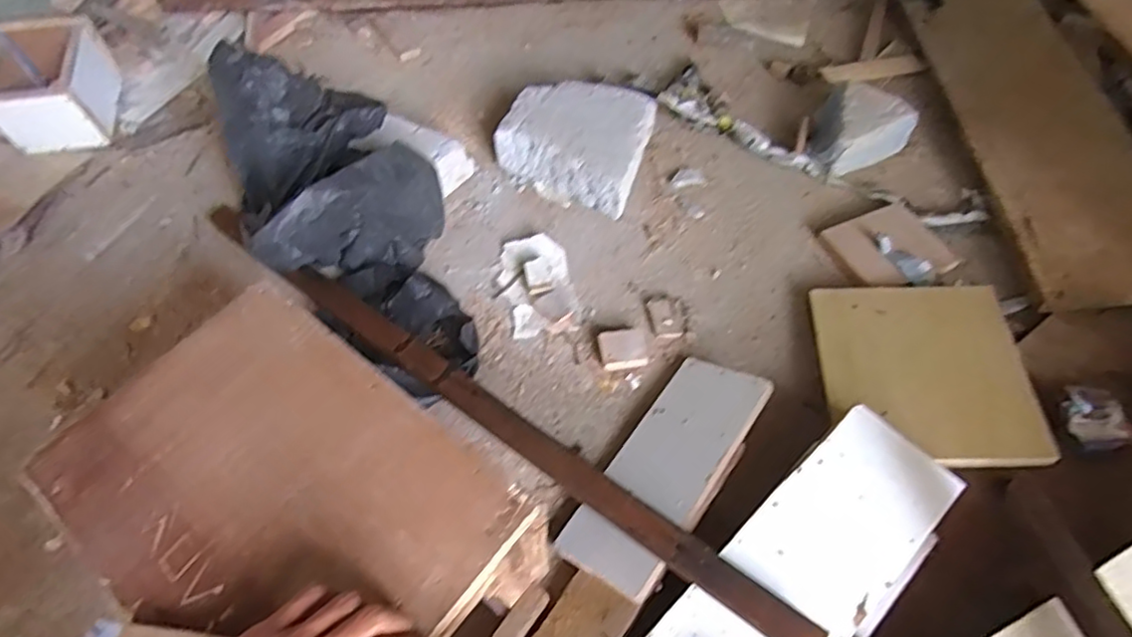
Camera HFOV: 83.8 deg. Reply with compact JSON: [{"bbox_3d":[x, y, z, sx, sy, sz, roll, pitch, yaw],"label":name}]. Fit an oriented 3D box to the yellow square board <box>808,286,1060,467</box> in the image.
[{"bbox_3d":[0.380,0.052,0.678,0.195,0.015,0.225,-3,51,14],"label":"yellow square board"}]

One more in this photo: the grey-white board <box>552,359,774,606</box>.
[{"bbox_3d":[0.104,0.151,0.643,0.106,0.015,0.258,18,58,40],"label":"grey-white board"}]

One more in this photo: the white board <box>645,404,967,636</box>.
[{"bbox_3d":[0.185,0.244,0.549,0.399,0.024,0.117,-38,64,-21],"label":"white board"}]

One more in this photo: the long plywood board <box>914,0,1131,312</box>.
[{"bbox_3d":[0.647,-0.290,0.887,0.176,0.029,0.634,-9,55,16],"label":"long plywood board"}]

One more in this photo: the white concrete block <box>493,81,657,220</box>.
[{"bbox_3d":[0.026,-0.261,0.906,0.208,0.067,0.180,27,62,16],"label":"white concrete block"}]

